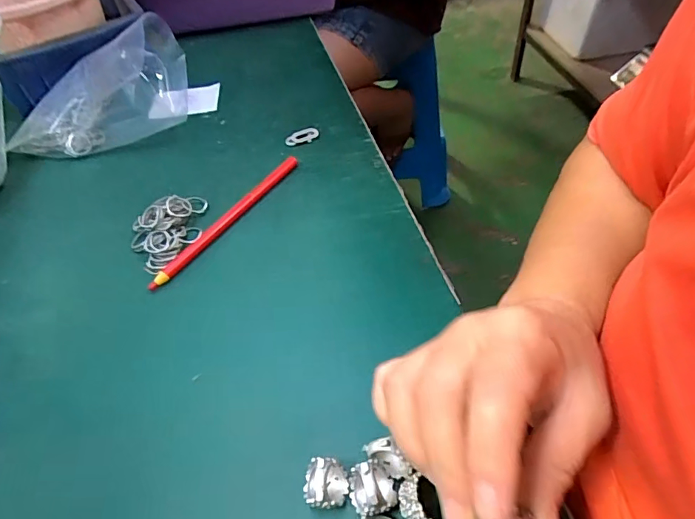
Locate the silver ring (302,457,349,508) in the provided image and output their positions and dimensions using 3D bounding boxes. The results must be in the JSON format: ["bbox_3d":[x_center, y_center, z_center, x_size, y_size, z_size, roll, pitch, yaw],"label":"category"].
[{"bbox_3d":[-0.010,0.114,0.232,0.019,0.024,0.022,-1,50,5],"label":"silver ring"}]

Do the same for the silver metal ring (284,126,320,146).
[{"bbox_3d":[-0.043,-0.117,0.436,0.032,0.008,0.013,-14,50,-6],"label":"silver metal ring"}]

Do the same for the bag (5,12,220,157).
[{"bbox_3d":[-0.232,-0.172,0.456,0.189,0.080,0.099,-19,51,-11],"label":"bag"}]

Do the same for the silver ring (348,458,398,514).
[{"bbox_3d":[0.012,0.115,0.230,0.022,0.024,0.024,-3,49,3],"label":"silver ring"}]

